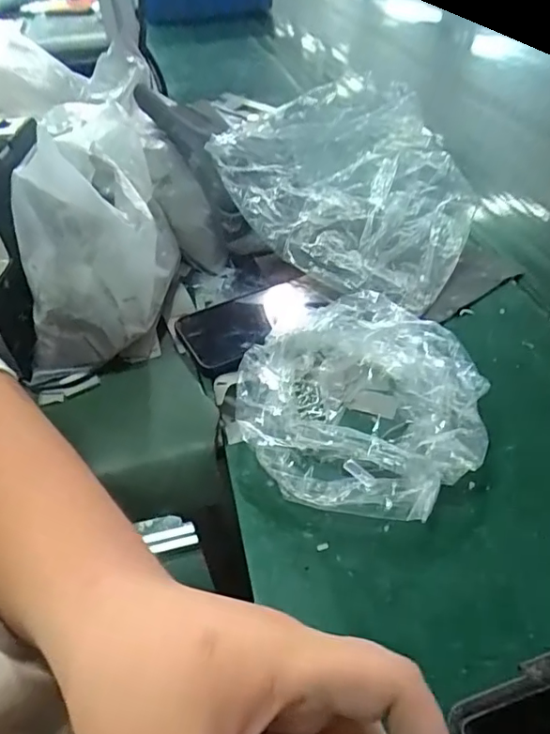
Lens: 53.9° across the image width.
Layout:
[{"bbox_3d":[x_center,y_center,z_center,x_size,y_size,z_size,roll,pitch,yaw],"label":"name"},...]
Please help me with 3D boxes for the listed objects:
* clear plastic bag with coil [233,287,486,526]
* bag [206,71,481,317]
[{"bbox_3d":[0.051,0.020,0.367,0.147,0.045,0.169,-28,48,-23],"label":"clear plastic bag with coil"},{"bbox_3d":[0.063,-0.169,0.516,0.237,0.104,0.190,23,50,26],"label":"bag"}]

